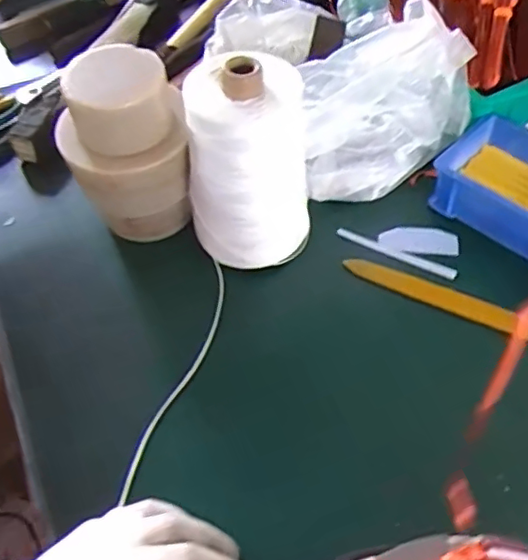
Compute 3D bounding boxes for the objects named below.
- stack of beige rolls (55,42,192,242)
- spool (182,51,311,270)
[{"bbox_3d":[-0.117,-0.113,0.514,0.104,0.150,0.103,-18,55,-8],"label":"stack of beige rolls"},{"bbox_3d":[-0.014,-0.093,0.484,0.098,0.160,0.083,-1,54,3],"label":"spool"}]

